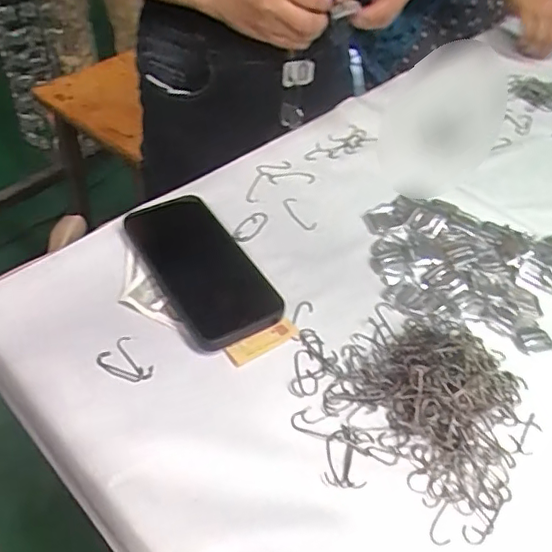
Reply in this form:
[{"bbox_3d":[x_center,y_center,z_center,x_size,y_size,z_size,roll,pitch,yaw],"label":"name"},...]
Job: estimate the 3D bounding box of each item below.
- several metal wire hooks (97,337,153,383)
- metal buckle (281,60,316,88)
[{"bbox_3d":[-0.118,0.067,0.432,0.031,0.005,0.043,-29,56,-29],"label":"several metal wire hooks"},{"bbox_3d":[0.026,-0.242,0.670,0.039,0.035,0.011,5,49,9],"label":"metal buckle"}]

